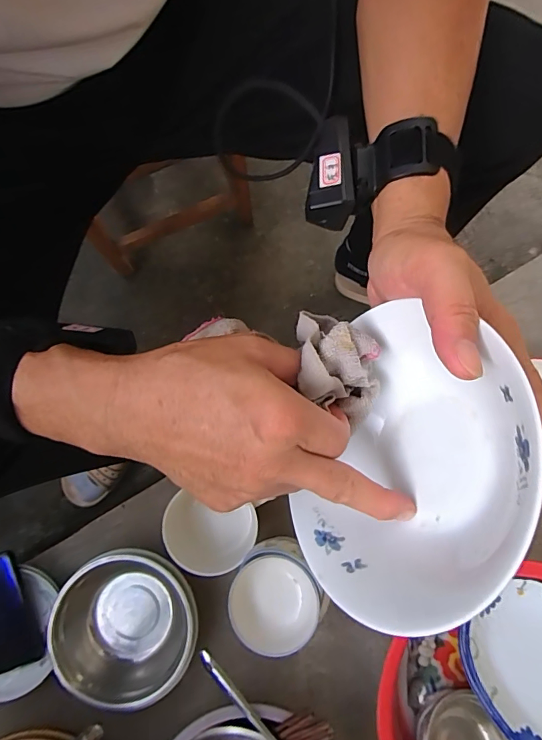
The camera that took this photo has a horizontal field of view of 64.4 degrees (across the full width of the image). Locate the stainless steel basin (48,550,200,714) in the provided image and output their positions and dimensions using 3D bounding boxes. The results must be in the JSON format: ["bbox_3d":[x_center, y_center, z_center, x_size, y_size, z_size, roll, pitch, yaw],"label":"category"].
[{"bbox_3d":[-0.196,0.349,0.598,0.187,0.098,0.171,0,79,0],"label":"stainless steel basin"}]

